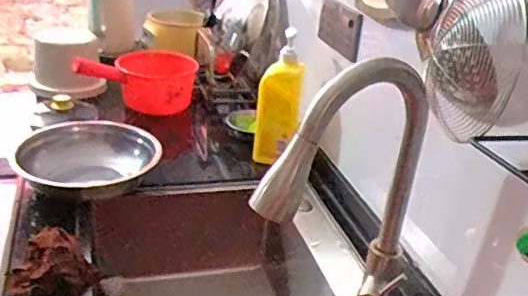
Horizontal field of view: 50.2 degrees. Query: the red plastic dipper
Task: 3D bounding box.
[{"bbox_3d":[-0.304,-0.165,1.386,0.266,0.165,0.158,3,26,-5],"label":"red plastic dipper"}]

